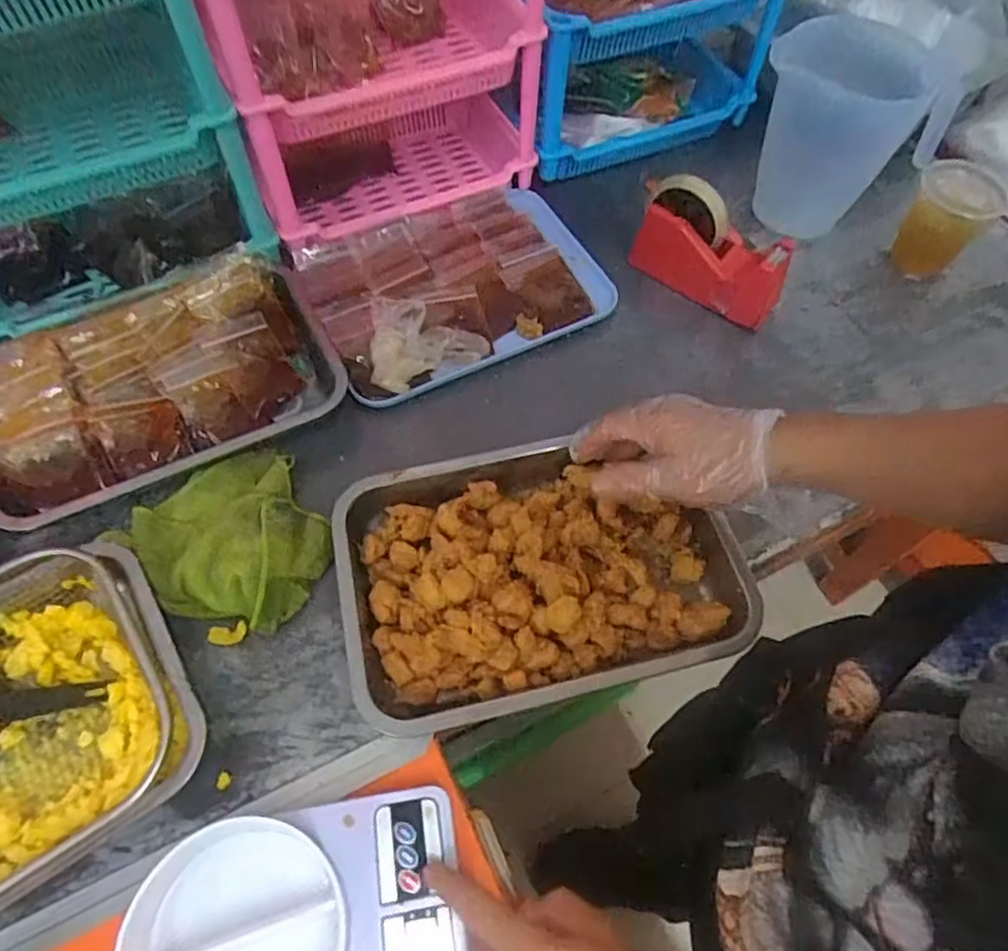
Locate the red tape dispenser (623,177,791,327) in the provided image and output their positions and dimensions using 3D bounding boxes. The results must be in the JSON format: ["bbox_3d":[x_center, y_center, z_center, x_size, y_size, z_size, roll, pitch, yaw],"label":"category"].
[{"bbox_3d":[0.218,-0.236,0.694,0.154,0.101,0.054,27,61,14],"label":"red tape dispenser"}]

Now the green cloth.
[{"bbox_3d":[-0.226,0.050,0.553,0.136,0.038,0.162,-29,63,-18],"label":"green cloth"}]

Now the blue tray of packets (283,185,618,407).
[{"bbox_3d":[-0.052,-0.208,0.707,0.295,0.048,0.216,-25,62,-16],"label":"blue tray of packets"}]

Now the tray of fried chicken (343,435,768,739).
[{"bbox_3d":[0.029,0.075,0.539,0.305,0.055,0.209,-10,58,-8],"label":"tray of fried chicken"}]

